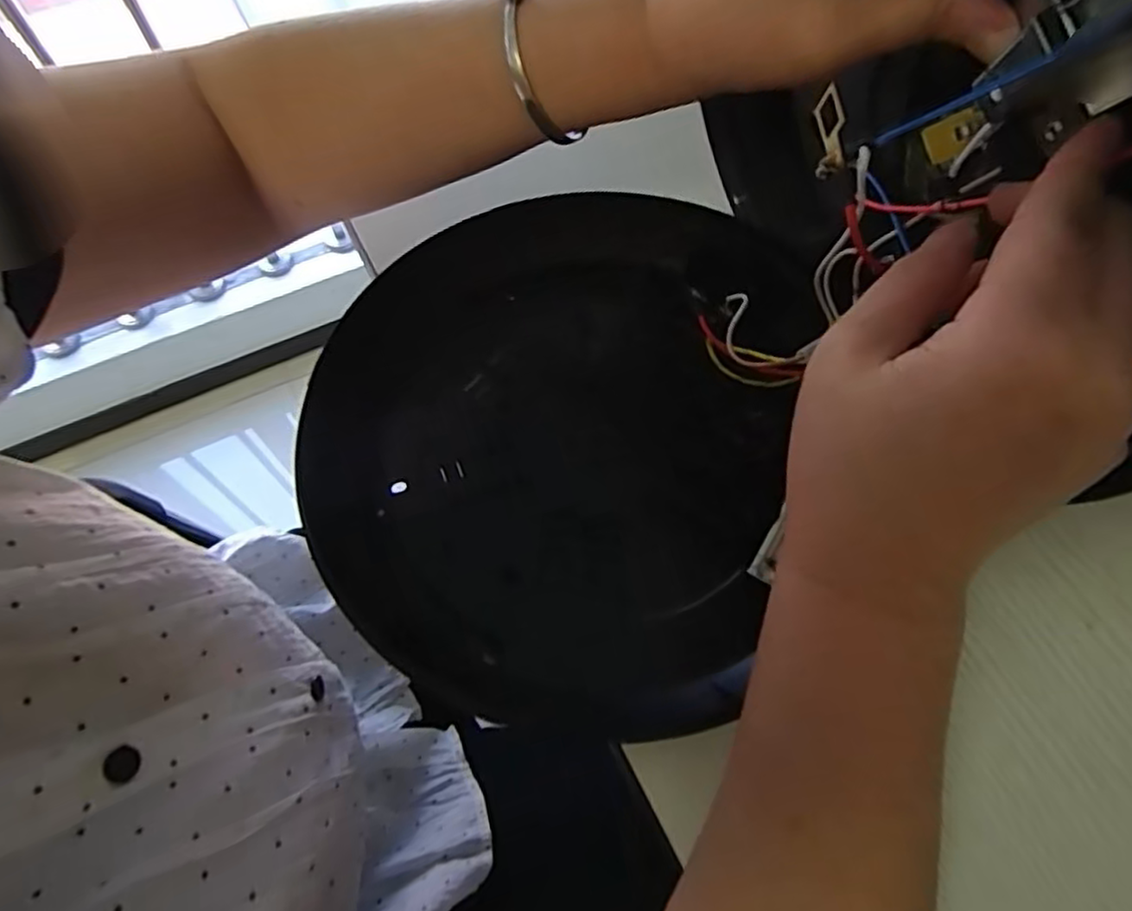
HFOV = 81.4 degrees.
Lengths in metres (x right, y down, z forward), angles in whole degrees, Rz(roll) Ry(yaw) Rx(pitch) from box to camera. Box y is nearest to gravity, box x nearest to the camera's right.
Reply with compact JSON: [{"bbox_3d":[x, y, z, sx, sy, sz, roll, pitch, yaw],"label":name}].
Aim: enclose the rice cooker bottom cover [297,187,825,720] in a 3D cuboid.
[{"bbox_3d":[-0.009,-0.016,0.305,0.219,0.049,0.247,14,64,8],"label":"rice cooker bottom cover"}]

